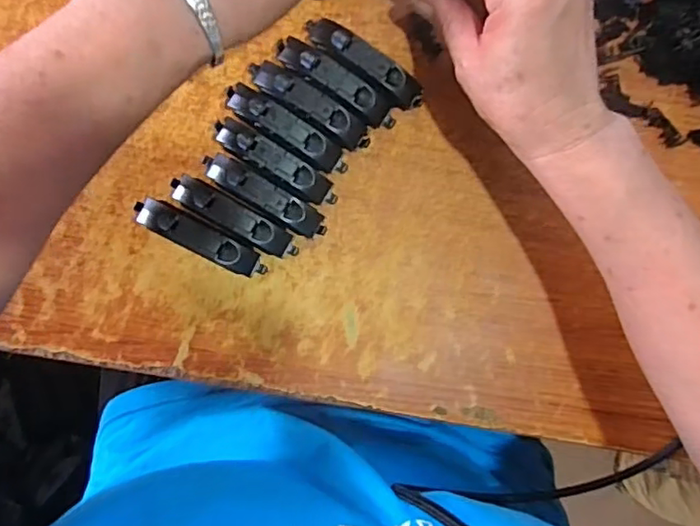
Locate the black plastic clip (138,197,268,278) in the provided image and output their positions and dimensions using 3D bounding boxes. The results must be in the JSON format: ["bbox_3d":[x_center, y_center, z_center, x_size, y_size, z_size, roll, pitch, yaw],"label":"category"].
[{"bbox_3d":[-0.088,-0.014,0.356,0.081,0.017,0.017,27,88,-7],"label":"black plastic clip"}]

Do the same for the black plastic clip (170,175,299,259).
[{"bbox_3d":[-0.068,-0.026,0.357,0.080,0.020,0.017,30,88,-7],"label":"black plastic clip"}]

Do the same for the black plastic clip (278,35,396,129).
[{"bbox_3d":[-0.007,-0.108,0.363,0.080,0.018,0.019,35,88,-6],"label":"black plastic clip"}]

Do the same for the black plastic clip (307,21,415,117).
[{"bbox_3d":[0.010,-0.122,0.364,0.080,0.017,0.020,38,87,-6],"label":"black plastic clip"}]

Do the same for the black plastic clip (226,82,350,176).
[{"bbox_3d":[-0.038,-0.079,0.360,0.080,0.018,0.020,34,88,-6],"label":"black plastic clip"}]

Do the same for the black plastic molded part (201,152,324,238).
[{"bbox_3d":[-0.051,-0.039,0.359,0.080,0.019,0.019,31,88,-7],"label":"black plastic molded part"}]

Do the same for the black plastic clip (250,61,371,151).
[{"bbox_3d":[-0.024,-0.094,0.361,0.080,0.017,0.022,35,88,-6],"label":"black plastic clip"}]

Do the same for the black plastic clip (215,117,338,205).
[{"bbox_3d":[-0.044,-0.059,0.359,0.080,0.019,0.019,32,88,-7],"label":"black plastic clip"}]

